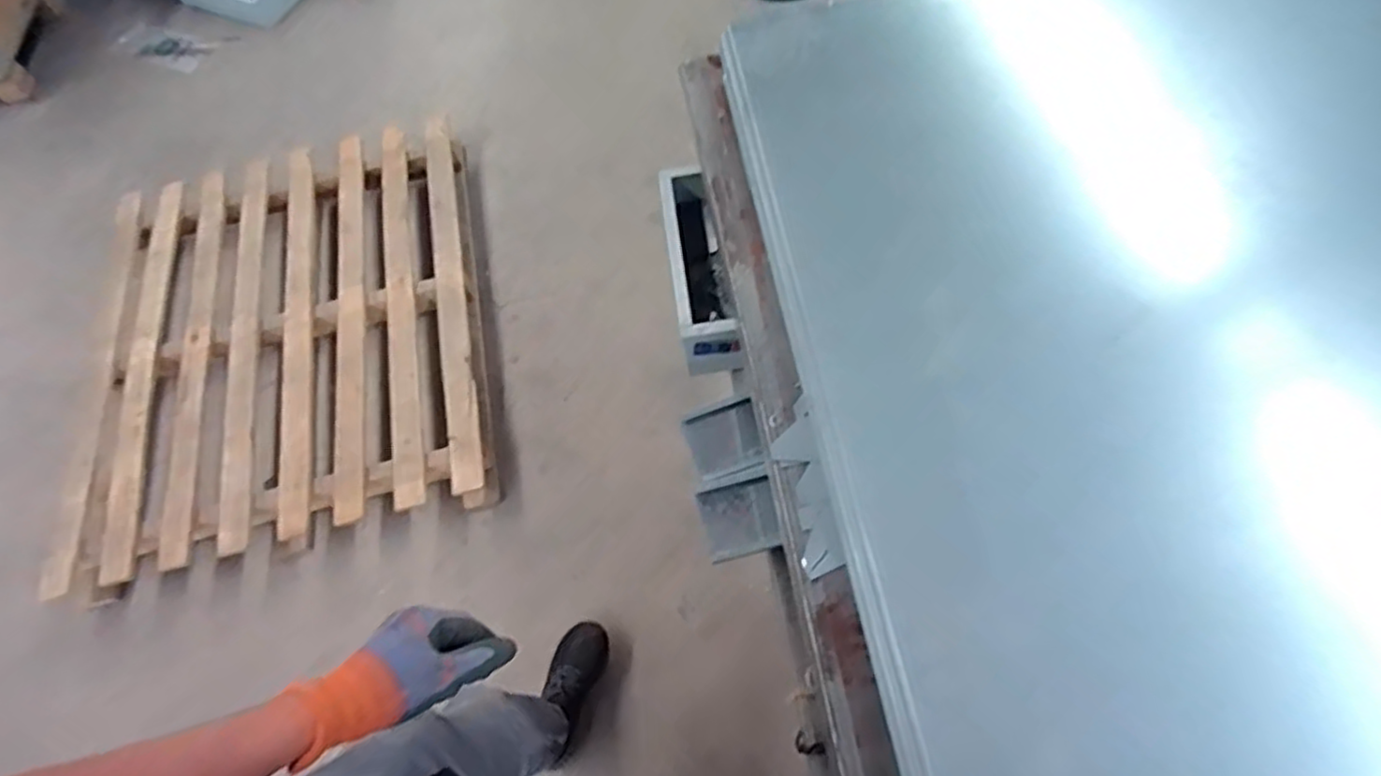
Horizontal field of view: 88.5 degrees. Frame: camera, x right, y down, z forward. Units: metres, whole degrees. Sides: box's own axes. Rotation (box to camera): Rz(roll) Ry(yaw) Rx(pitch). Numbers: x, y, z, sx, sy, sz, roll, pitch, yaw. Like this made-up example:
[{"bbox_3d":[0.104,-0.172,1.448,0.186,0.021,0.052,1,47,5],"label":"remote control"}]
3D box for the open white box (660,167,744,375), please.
[{"bbox_3d":[0.011,-0.184,1.091,0.085,0.103,0.365,-10,62,2],"label":"open white box"}]

